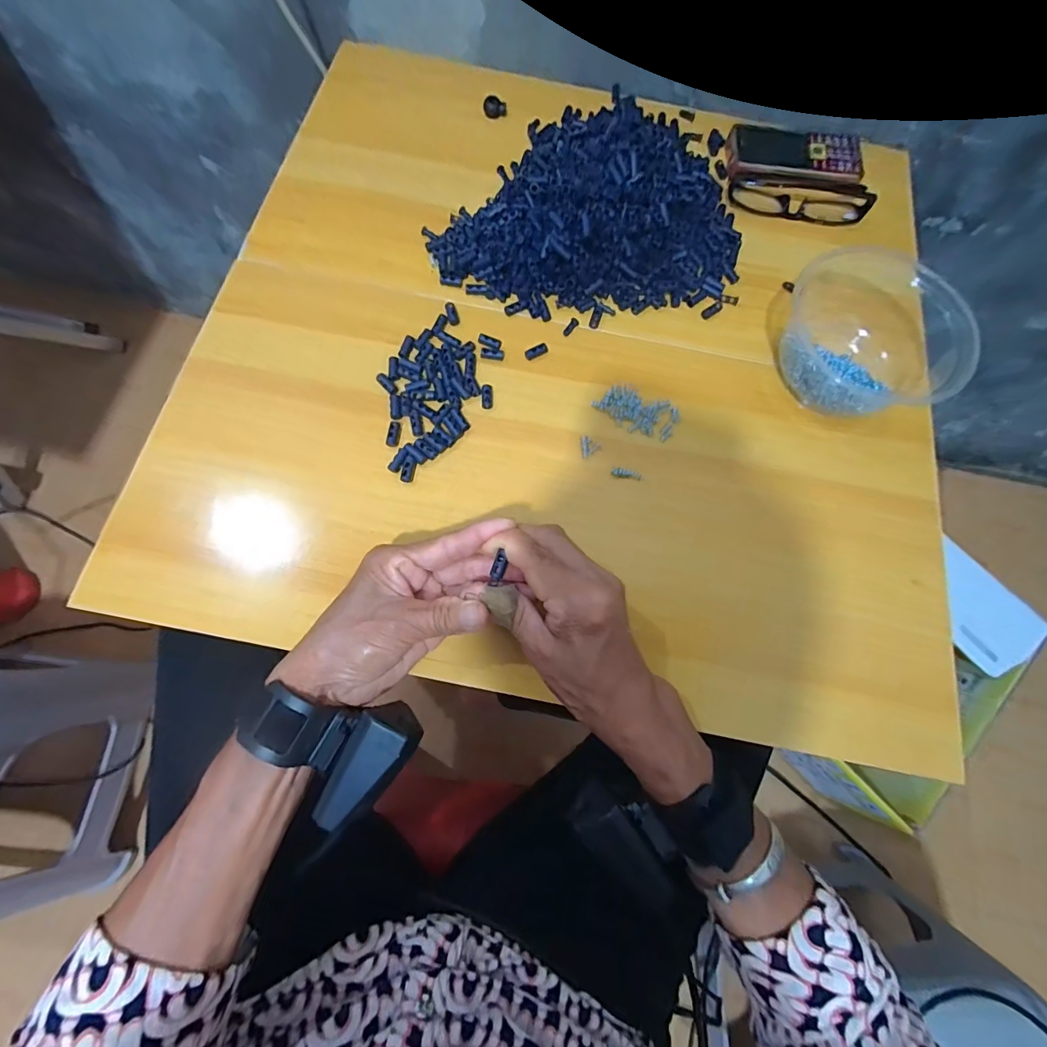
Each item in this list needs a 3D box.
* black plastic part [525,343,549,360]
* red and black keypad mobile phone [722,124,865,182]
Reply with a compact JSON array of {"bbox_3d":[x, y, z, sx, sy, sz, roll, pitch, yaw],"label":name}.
[{"bbox_3d":[0.011,-0.140,0.379,0.020,0.004,0.008,-24,75,-9],"label":"black plastic part"},{"bbox_3d":[0.264,-0.357,0.450,0.130,0.013,0.059,1,73,-1],"label":"red and black keypad mobile phone"}]

